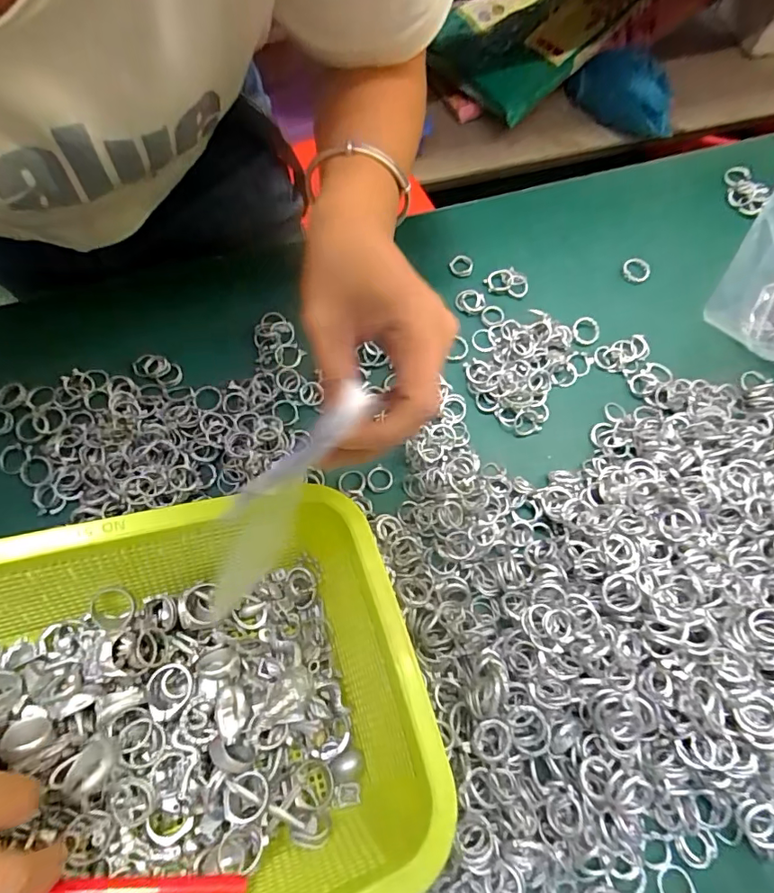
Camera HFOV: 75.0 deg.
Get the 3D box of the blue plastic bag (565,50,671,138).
[{"bbox_3d":[0.578,-0.847,1.180,0.273,0.110,0.158,43,75,14],"label":"blue plastic bag"}]

